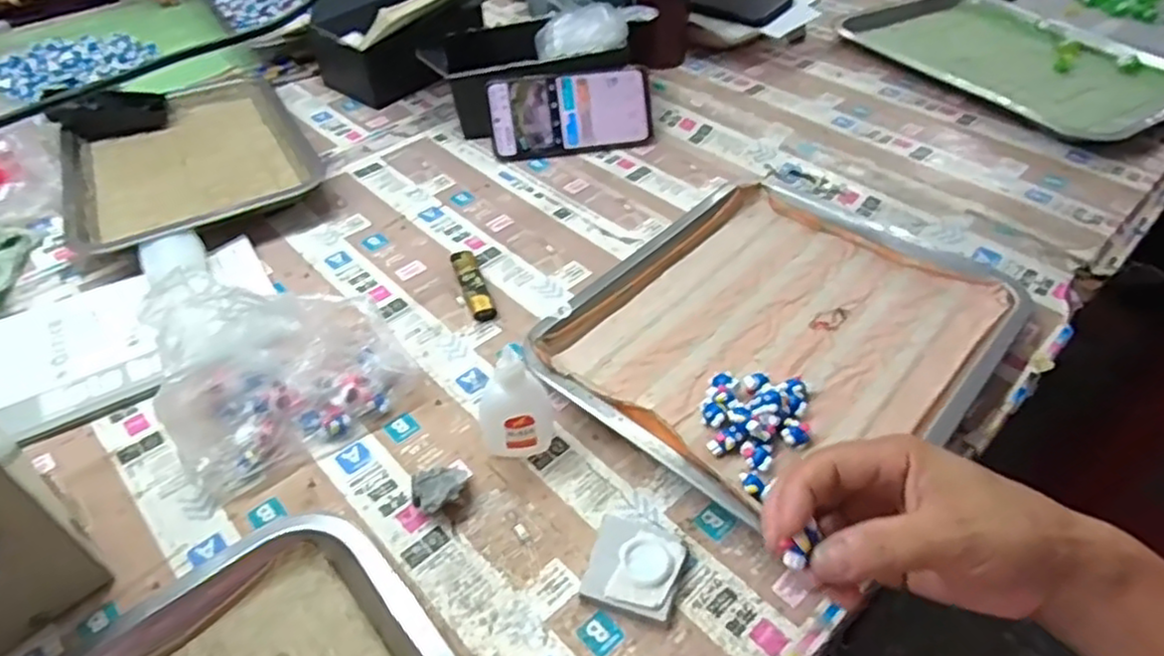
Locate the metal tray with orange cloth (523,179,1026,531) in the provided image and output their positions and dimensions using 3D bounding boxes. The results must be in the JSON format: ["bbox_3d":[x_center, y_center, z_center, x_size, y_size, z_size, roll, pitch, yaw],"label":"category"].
[{"bbox_3d":[0.148,0.003,0.530,0.265,0.039,0.315,32,54,28],"label":"metal tray with orange cloth"}]

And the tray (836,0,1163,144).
[{"bbox_3d":[0.477,-0.310,0.802,0.241,0.037,0.370,-25,47,-17],"label":"tray"}]

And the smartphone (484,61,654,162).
[{"bbox_3d":[-0.011,-0.221,0.717,0.165,0.082,0.007,-9,16,-6],"label":"smartphone"}]

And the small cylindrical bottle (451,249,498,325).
[{"bbox_3d":[-0.089,-0.037,0.571,0.020,0.017,0.081,-16,47,-15],"label":"small cylindrical bottle"}]

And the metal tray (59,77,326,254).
[{"bbox_3d":[-0.394,-0.172,0.700,0.214,0.024,0.298,-25,47,-21],"label":"metal tray"}]

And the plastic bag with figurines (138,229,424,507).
[{"bbox_3d":[-0.197,0.018,0.460,0.147,0.109,0.112,-21,48,-19],"label":"plastic bag with figurines"}]

